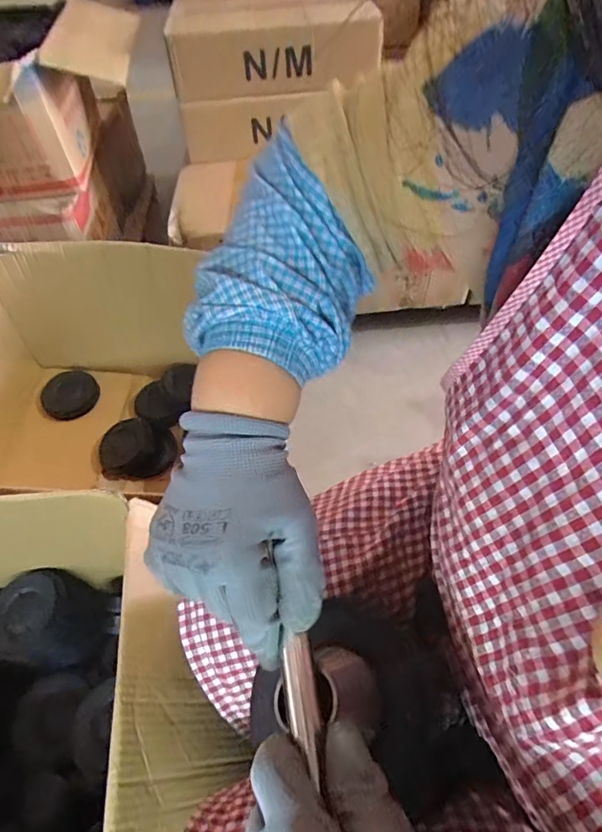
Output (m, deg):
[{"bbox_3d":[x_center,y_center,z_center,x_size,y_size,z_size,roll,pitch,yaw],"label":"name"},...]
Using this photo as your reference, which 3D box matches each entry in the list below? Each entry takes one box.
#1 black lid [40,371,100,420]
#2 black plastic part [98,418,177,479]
[{"bbox_3d":[-0.508,-0.050,1.057,0.115,0.030,0.104,-9,76,-41],"label":"black lid"},{"bbox_3d":[-0.336,0.069,0.992,0.151,0.059,0.116,-2,51,1],"label":"black plastic part"}]

